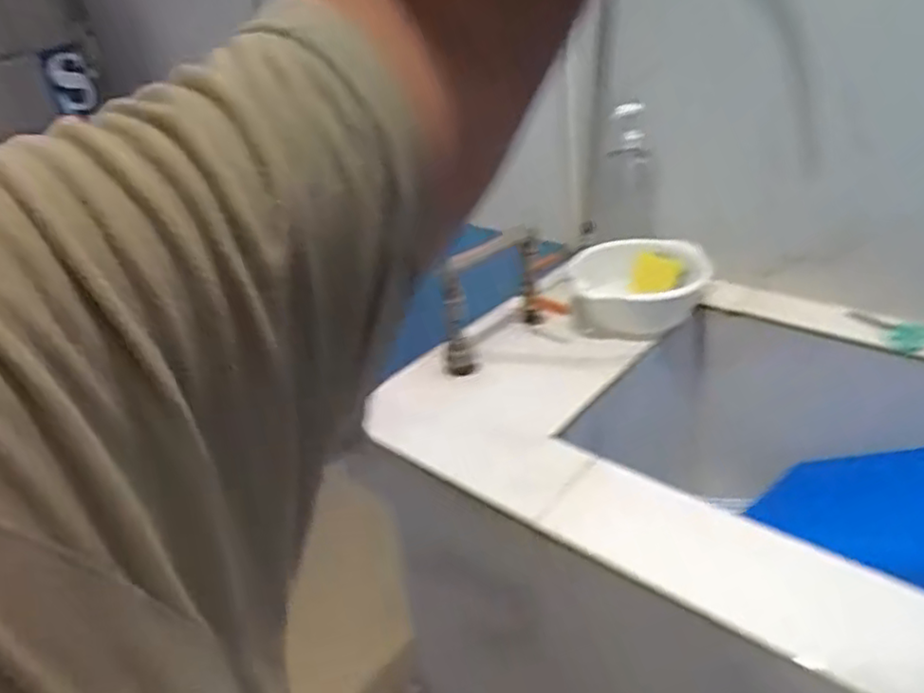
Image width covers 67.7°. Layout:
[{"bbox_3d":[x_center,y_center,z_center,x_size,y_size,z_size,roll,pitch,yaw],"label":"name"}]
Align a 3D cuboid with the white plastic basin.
[{"bbox_3d":[0.279,-0.094,1.077,0.204,0.078,0.187,-5,31,3],"label":"white plastic basin"}]

